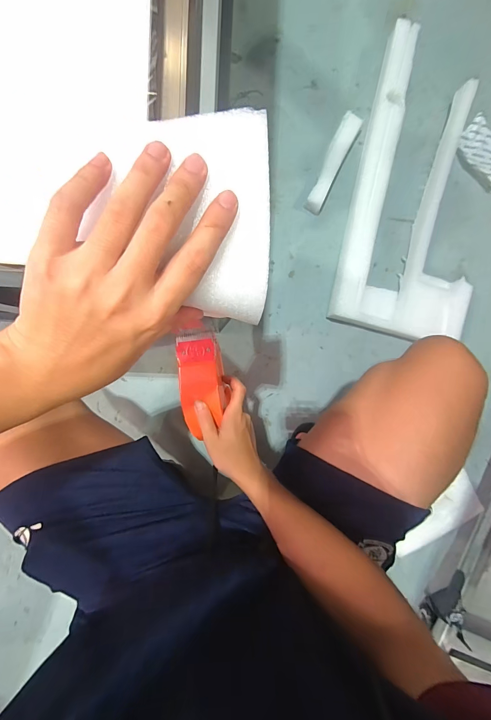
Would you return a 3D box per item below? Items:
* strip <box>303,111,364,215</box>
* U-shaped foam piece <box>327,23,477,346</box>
[{"bbox_3d":[0.208,-0.472,0.763,0.048,0.030,0.239,26,90,-5],"label":"strip"},{"bbox_3d":[0.429,-0.397,0.772,0.331,0.059,0.689,12,91,-5],"label":"U-shaped foam piece"}]

